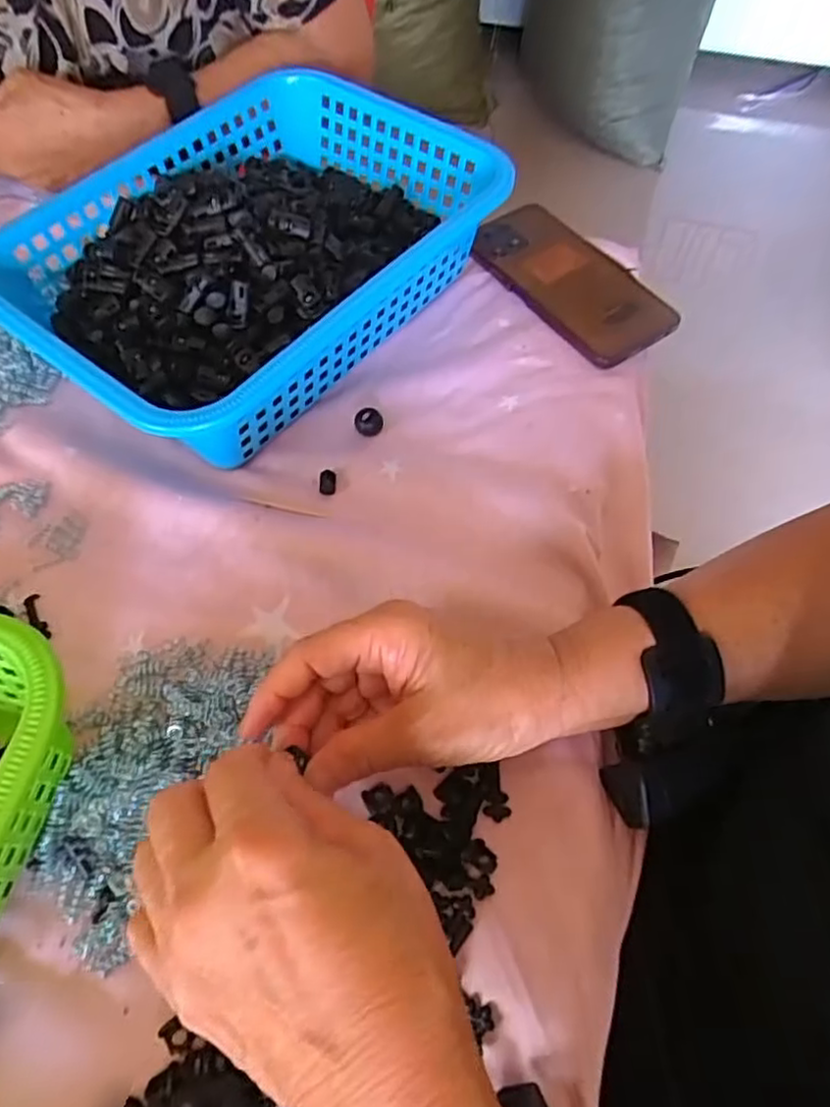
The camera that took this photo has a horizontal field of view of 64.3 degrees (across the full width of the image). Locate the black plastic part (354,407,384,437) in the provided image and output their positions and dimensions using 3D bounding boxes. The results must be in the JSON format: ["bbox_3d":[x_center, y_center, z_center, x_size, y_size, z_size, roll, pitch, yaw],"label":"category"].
[{"bbox_3d":[-0.029,-0.084,0.421,0.018,0.005,0.019,-1,61,1],"label":"black plastic part"}]

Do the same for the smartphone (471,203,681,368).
[{"bbox_3d":[0.113,-0.202,0.482,0.077,0.010,0.158,-35,66,-16],"label":"smartphone"}]

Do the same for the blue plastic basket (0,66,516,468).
[{"bbox_3d":[-0.103,-0.191,0.438,0.208,0.077,0.293,36,68,19],"label":"blue plastic basket"}]

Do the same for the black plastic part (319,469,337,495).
[{"bbox_3d":[-0.053,-0.043,0.401,0.011,0.005,0.015,-2,61,0],"label":"black plastic part"}]

